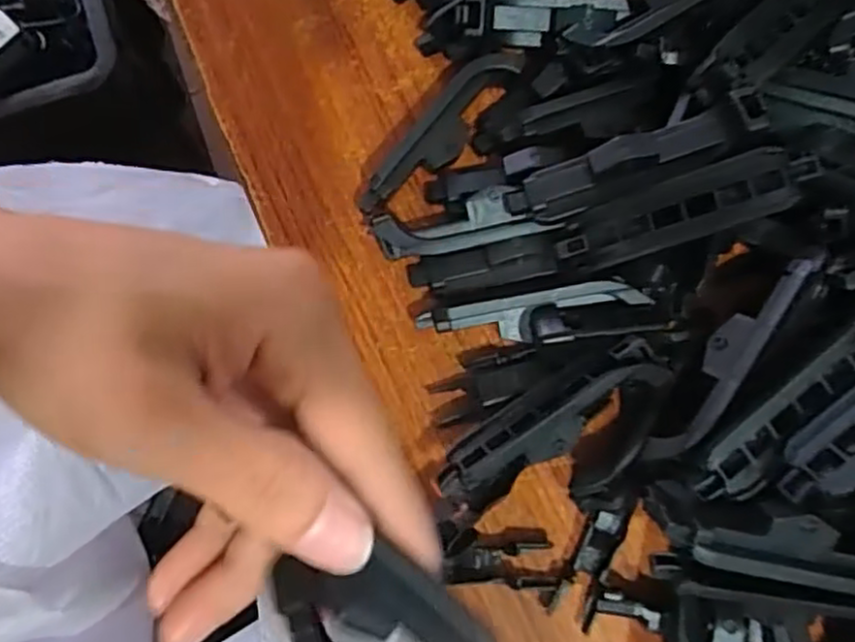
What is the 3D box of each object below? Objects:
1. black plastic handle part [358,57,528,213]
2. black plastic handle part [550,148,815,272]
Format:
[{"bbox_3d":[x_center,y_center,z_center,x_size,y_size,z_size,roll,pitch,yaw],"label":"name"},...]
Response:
[{"bbox_3d":[0.005,-0.063,0.241,0.016,0.018,0.073,37,80,7],"label":"black plastic handle part"},{"bbox_3d":[0.073,-0.033,0.206,0.072,0.004,0.021,-16,77,20],"label":"black plastic handle part"}]

